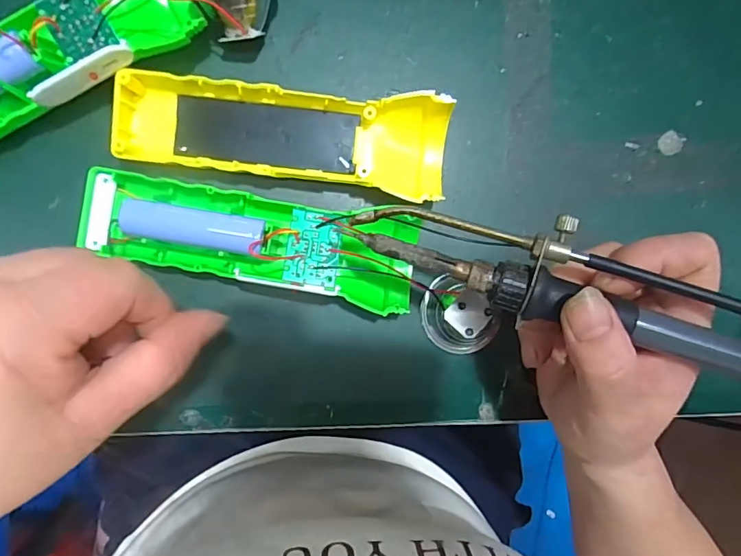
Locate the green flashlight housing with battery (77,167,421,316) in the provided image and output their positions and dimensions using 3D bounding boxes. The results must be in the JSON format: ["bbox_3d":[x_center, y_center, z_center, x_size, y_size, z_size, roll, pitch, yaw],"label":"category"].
[{"bbox_3d":[-0.058,-0.019,0.239,0.163,0.028,0.045,11,91,-6],"label":"green flashlight housing with battery"}]

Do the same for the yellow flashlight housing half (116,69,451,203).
[{"bbox_3d":[-0.042,-0.070,0.243,0.163,0.027,0.048,4,92,-5],"label":"yellow flashlight housing half"}]

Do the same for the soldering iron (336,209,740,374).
[{"bbox_3d":[0.087,0.005,0.179,0.197,0.037,0.036,19,90,10],"label":"soldering iron"}]

